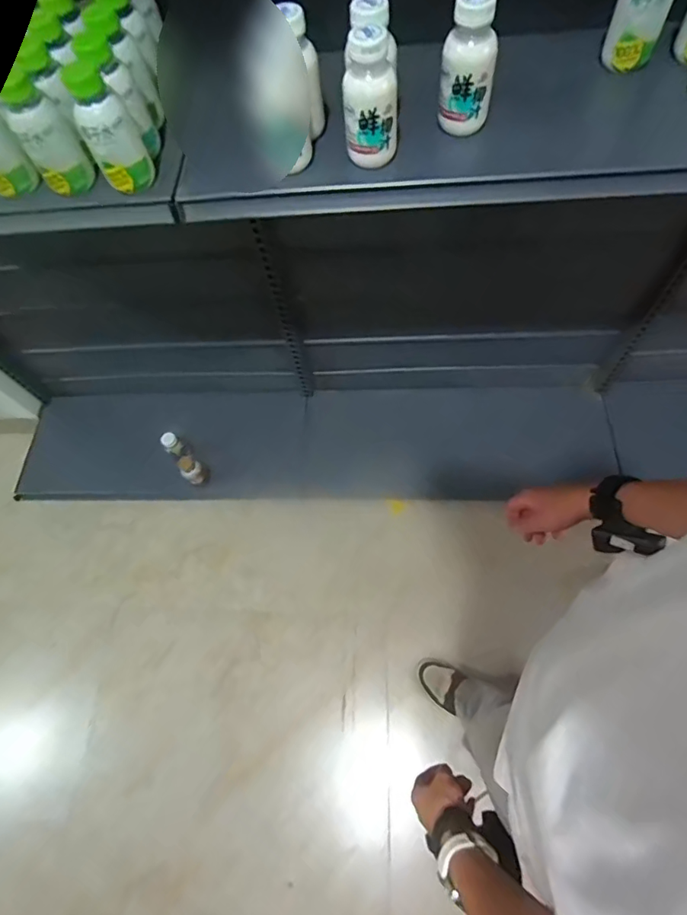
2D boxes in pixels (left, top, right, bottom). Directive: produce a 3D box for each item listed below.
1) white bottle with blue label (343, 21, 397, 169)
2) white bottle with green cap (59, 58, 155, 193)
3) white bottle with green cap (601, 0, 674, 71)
[{"bbox_3d":[0.030,-0.402,0.543,0.057,0.129,0.059,0,65,6],"label":"white bottle with blue label"},{"bbox_3d":[-0.276,-0.386,0.570,0.064,0.123,0.060,-27,65,-7],"label":"white bottle with green cap"},{"bbox_3d":[0.357,-0.541,0.575,0.060,0.122,0.050,19,68,14],"label":"white bottle with green cap"}]

